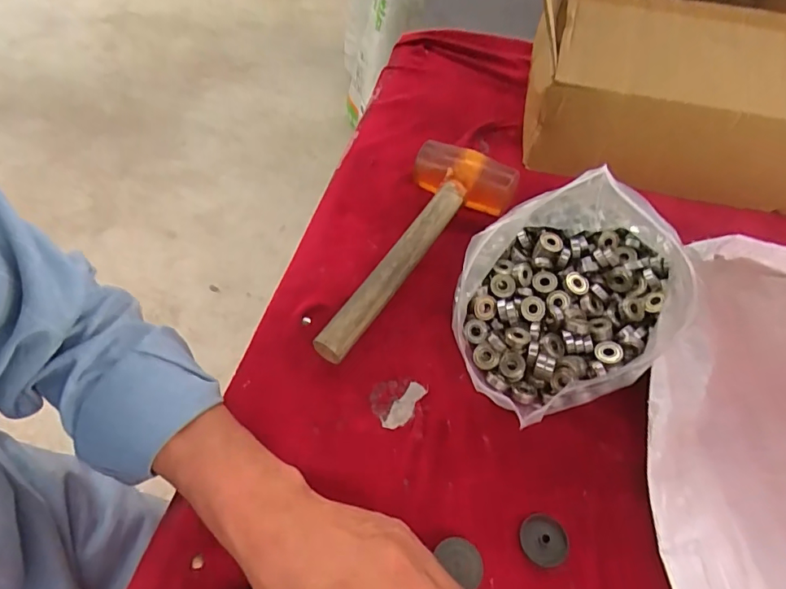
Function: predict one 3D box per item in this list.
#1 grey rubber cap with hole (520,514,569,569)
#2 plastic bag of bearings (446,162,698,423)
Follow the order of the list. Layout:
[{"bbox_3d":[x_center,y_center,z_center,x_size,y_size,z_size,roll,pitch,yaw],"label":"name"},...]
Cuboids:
[{"bbox_3d":[0.106,0.170,0.339,0.033,0.008,0.032,2,53,-3],"label":"grey rubber cap with hole"},{"bbox_3d":[0.157,-0.011,0.418,0.164,0.113,0.237,30,56,18],"label":"plastic bag of bearings"}]

